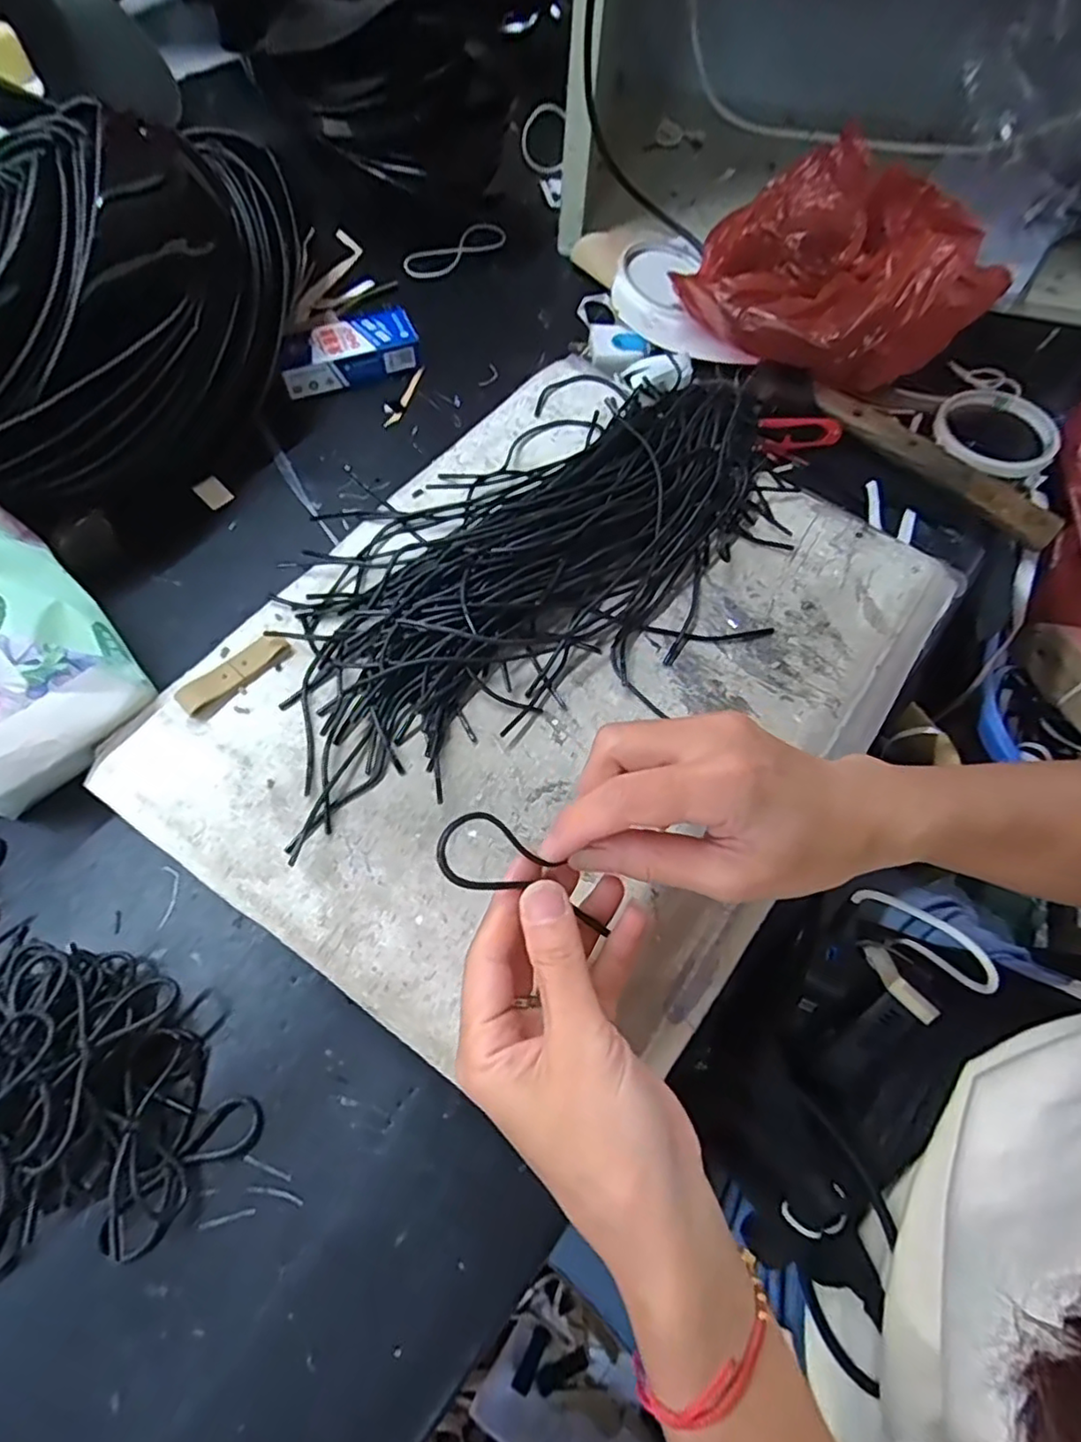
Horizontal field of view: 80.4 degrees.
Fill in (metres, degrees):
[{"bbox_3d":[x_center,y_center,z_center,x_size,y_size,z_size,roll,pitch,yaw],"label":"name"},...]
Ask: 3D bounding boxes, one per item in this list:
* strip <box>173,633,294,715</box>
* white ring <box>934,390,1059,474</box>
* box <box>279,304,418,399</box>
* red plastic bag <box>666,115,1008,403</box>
[{"bbox_3d":[-0.161,-0.026,0.337,0.017,0.010,0.061,42,69,15],"label":"strip"},{"bbox_3d":[0.344,-0.216,0.482,0.086,0.012,0.089,1,65,-3],"label":"white ring"},{"bbox_3d":[-0.146,-0.280,0.481,0.100,0.026,0.050,-21,68,-13],"label":"box"},{"bbox_3d":[0.216,-0.329,0.473,0.204,0.094,0.194,21,65,8],"label":"red plastic bag"}]

